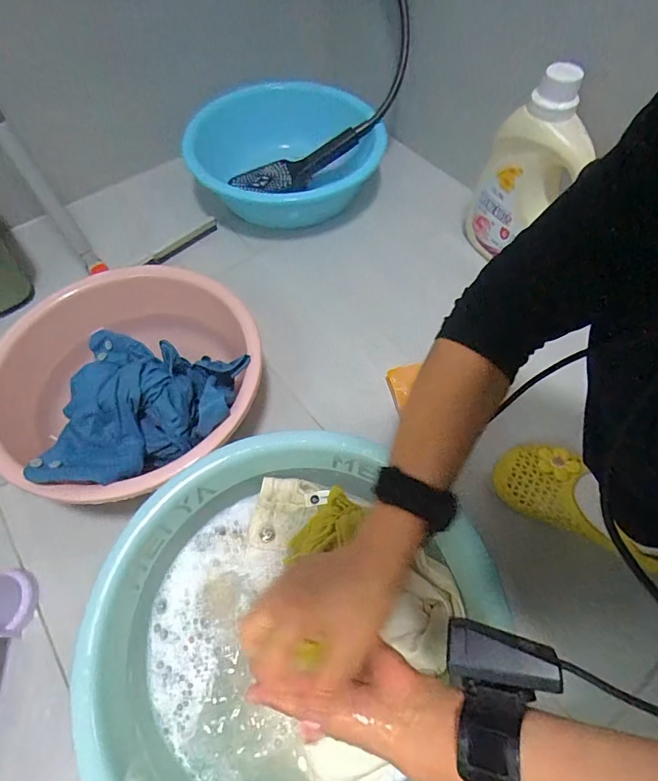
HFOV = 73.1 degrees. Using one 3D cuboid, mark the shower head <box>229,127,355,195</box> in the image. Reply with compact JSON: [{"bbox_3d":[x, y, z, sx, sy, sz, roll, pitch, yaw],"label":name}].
[{"bbox_3d":[-0.063,-0.422,0.852,0.253,0.052,0.063,-19,60,8],"label":"shower head"}]

